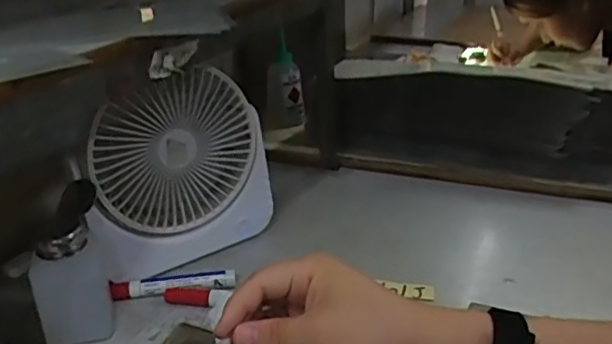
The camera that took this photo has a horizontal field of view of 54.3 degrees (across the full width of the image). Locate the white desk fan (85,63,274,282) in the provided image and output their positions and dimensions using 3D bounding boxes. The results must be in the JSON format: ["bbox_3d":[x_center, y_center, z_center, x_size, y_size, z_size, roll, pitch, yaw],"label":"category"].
[{"bbox_3d":[-0.122,0.003,0.571,0.177,0.189,0.051,-19,28,-28],"label":"white desk fan"}]

